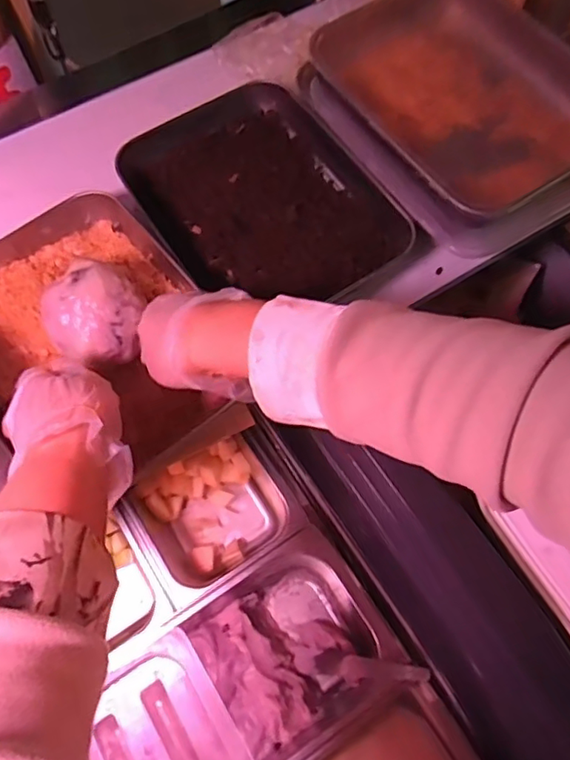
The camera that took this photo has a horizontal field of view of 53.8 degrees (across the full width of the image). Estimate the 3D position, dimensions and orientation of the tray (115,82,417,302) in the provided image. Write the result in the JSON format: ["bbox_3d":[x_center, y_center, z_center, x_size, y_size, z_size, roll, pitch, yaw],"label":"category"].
[{"bbox_3d":[-0.025,-0.177,0.539,0.190,0.037,0.260,-33,71,-13],"label":"tray"}]

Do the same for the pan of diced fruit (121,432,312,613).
[{"bbox_3d":[-0.085,0.154,0.665,0.165,0.099,0.164,-31,70,-13],"label":"pan of diced fruit"}]

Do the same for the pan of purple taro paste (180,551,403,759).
[{"bbox_3d":[0.005,0.288,0.611,0.162,0.100,0.171,-28,70,-11],"label":"pan of purple taro paste"}]

